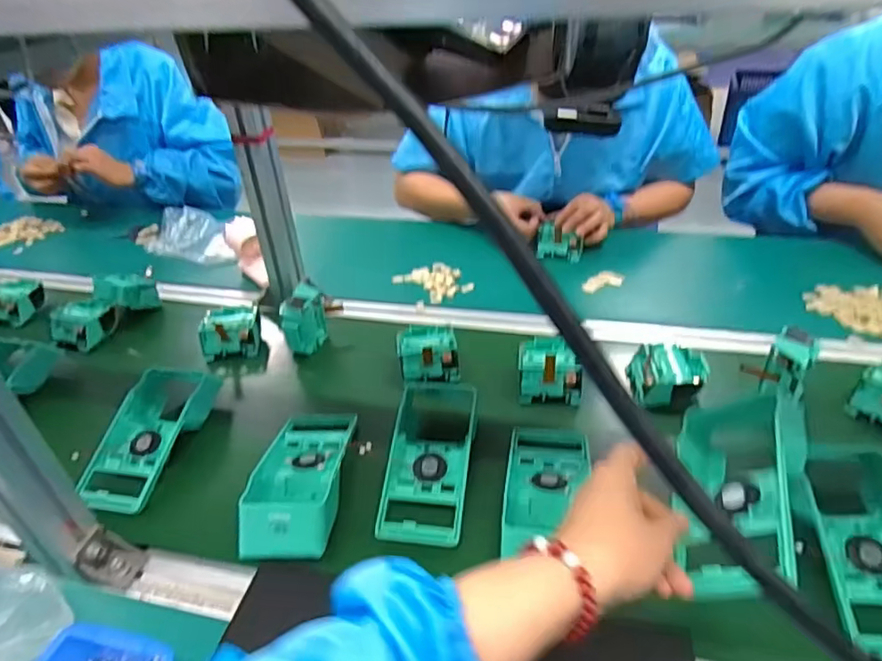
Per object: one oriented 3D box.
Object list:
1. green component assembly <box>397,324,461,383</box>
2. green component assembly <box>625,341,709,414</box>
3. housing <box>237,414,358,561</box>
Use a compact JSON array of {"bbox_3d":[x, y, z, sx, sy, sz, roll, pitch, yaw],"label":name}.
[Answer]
[{"bbox_3d":[-0.018,0.029,0.728,0.076,0.037,0.085,-7,38,-2],"label":"green component assembly"},{"bbox_3d":[0.266,0.054,0.664,0.085,0.039,0.086,-1,38,5],"label":"green component assembly"},{"bbox_3d":[-0.140,0.137,0.572,0.084,0.048,0.186,-3,38,3],"label":"housing"}]

